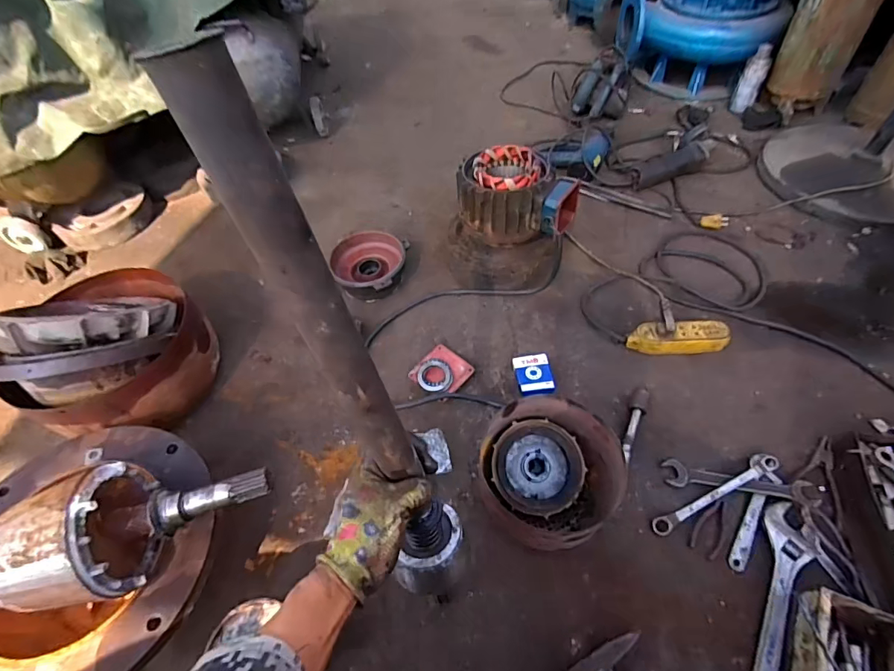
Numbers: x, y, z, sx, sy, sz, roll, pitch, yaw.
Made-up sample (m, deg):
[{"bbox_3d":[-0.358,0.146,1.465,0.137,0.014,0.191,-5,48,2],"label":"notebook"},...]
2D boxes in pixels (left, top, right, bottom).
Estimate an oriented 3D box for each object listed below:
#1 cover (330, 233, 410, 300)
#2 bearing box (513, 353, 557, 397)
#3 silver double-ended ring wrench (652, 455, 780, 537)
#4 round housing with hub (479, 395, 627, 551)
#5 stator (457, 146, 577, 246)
[{"bbox_3d":[-0.176,-0.152,1.042,0.177,0.075,0.171,-4,52,3],"label":"cover"},{"bbox_3d":[0.167,0.078,0.869,0.068,0.027,0.084,-6,53,0],"label":"bearing box"},{"bbox_3d":[0.426,0.251,0.715,0.228,0.035,0.026,-22,55,-12],"label":"silver double-ended ring wrench"},{"bbox_3d":[0.159,0.218,0.710,0.202,0.103,0.211,-2,53,3],"label":"round housing with hub"},{"bbox_3d":[0.145,-0.291,0.954,0.242,0.130,0.155,11,52,9],"label":"stator"}]

